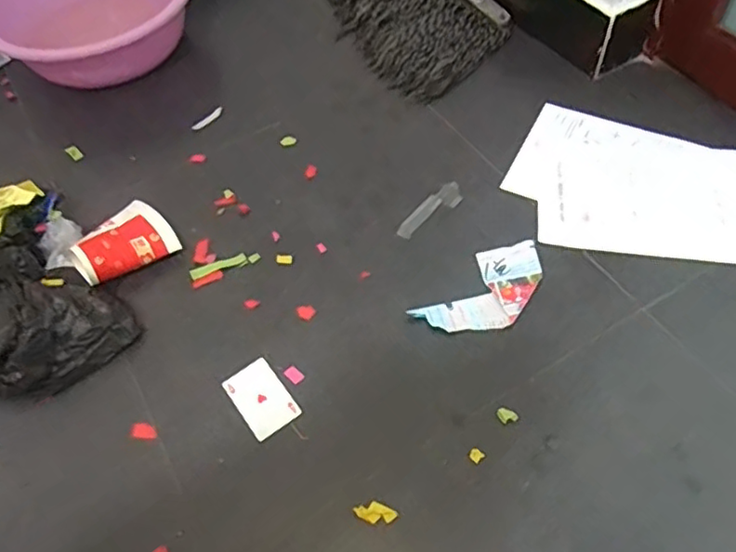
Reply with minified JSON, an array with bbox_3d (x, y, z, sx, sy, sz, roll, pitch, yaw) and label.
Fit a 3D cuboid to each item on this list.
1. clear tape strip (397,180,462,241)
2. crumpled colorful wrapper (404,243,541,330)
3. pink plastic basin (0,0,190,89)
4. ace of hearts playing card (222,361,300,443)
[{"bbox_3d":[0.090,-0.095,0.909,0.122,0.004,0.037,-38,61,-20],"label":"clear tape strip"},{"bbox_3d":[0.158,0.019,0.820,0.094,0.008,0.182,38,66,26],"label":"crumpled colorful wrapper"},{"bbox_3d":[-0.484,-0.474,1.174,0.354,0.156,0.354,-2,54,3],"label":"pink plastic basin"},{"bbox_3d":[-0.127,0.147,0.758,0.060,0.006,0.091,-32,61,-20],"label":"ace of hearts playing card"}]

